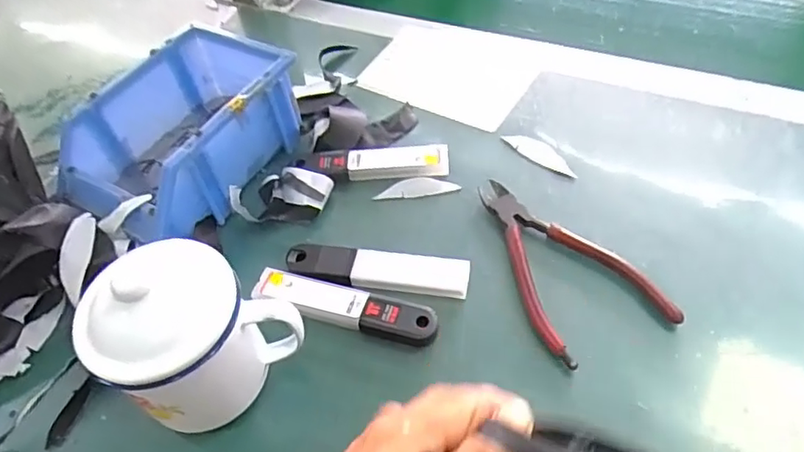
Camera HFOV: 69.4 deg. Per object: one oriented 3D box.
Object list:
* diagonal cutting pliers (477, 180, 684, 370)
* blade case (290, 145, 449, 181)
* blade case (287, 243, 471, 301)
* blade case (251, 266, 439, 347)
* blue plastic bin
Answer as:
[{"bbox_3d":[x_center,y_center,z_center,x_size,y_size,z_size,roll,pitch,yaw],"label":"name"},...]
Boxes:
[{"bbox_3d":[0.102,0.021,0.397,0.080,0.009,0.154,-24,53,-13],"label":"diagonal cutting pliers"},{"bbox_3d":[-0.024,-0.050,0.469,0.122,0.011,0.027,-2,51,4],"label":"blade case"},{"bbox_3d":[-0.017,0.029,0.401,0.125,0.008,0.028,5,52,10],"label":"blade case"},{"bbox_3d":[-0.039,0.055,0.390,0.128,0.016,0.028,13,53,15],"label":"blade case"},{"bbox_3d":[-0.172,-0.076,0.465,0.124,0.071,0.182,23,57,23],"label":"blue plastic bin"}]

